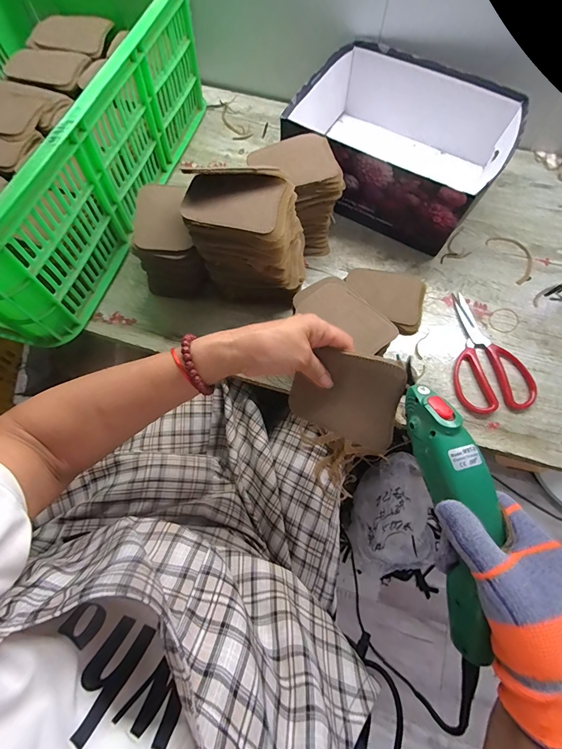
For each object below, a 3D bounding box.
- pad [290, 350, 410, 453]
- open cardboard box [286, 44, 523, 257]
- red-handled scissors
[{"bbox_3d":[0.062,0.021,0.337,0.106,0.006,0.087,16,108,26],"label":"pad"},{"bbox_3d":[0.192,-0.384,0.572,0.316,0.122,0.278,28,71,11],"label":"open cardboard box"},{"bbox_3d":[0.300,-0.034,0.488,0.099,0.010,0.186,6,68,3],"label":"red-handled scissors"}]

